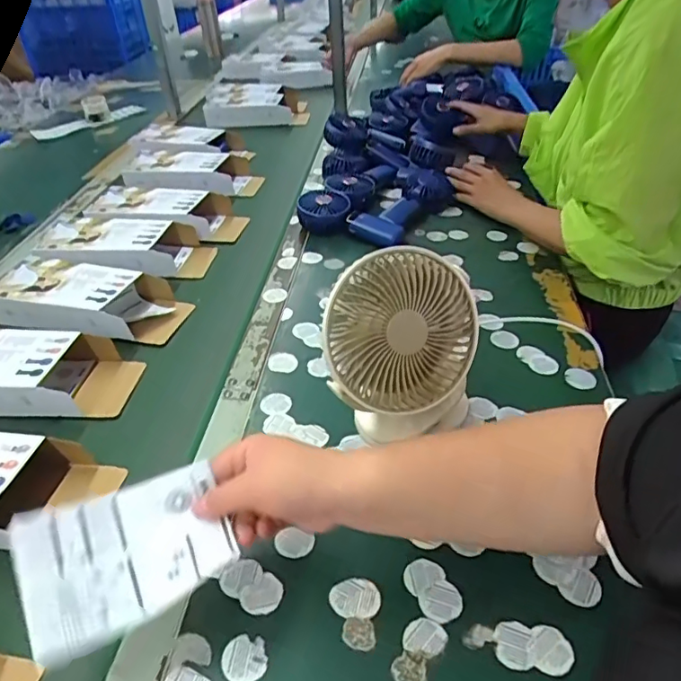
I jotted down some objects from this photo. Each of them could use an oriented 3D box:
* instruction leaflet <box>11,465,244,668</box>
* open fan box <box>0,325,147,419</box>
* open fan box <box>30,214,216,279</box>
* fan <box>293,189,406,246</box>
[{"bbox_3d":[-0.145,0.144,0.371,0.129,0.026,0.094,-15,66,-30],"label":"instruction leaflet"},{"bbox_3d":[-0.356,0.031,0.597,0.235,0.064,0.110,1,33,6],"label":"open fan box"},{"bbox_3d":[-0.321,-0.136,0.806,0.240,0.065,0.118,0,33,5],"label":"open fan box"},{"bbox_3d":[0.016,-0.195,0.870,0.176,0.051,0.058,20,38,10],"label":"fan"}]

